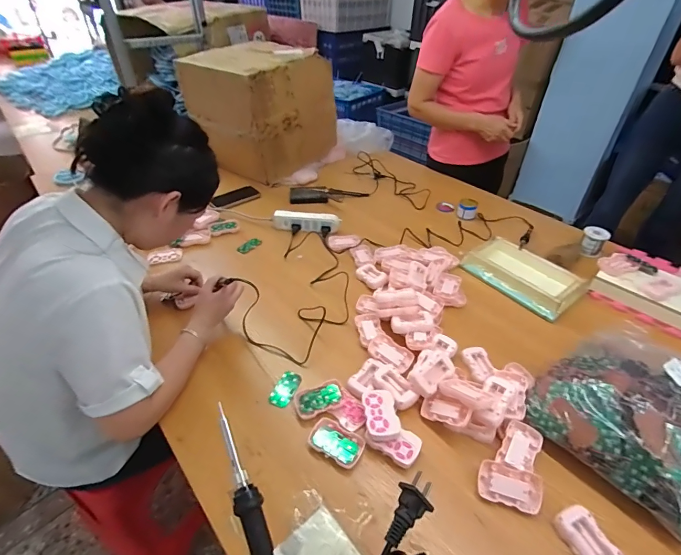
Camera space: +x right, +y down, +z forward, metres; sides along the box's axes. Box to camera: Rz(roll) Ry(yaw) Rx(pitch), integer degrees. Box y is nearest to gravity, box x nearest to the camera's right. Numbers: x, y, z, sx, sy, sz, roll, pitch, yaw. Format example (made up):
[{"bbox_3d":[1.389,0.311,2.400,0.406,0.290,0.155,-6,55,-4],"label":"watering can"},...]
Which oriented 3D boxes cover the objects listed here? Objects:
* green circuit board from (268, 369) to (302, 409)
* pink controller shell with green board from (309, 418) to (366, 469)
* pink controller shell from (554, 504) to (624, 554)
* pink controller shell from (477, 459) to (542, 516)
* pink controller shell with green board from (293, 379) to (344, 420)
[{"bbox_3d":[-0.104,0.212,0.712,0.042,0.010,0.075,15,43,16],"label":"green circuit board"},{"bbox_3d":[-0.007,0.277,0.628,0.089,0.020,0.057,20,44,21],"label":"pink controller shell with green board"},{"bbox_3d":[0.344,0.369,0.517,0.056,0.017,0.087,-13,42,-16],"label":"pink controller shell"},{"bbox_3d":[0.257,0.319,0.570,0.088,0.018,0.054,13,67,15],"label":"pink controller shell"},{"bbox_3d":[-0.039,0.224,0.687,0.089,0.027,0.051,-14,43,-17],"label":"pink controller shell with green board"}]

